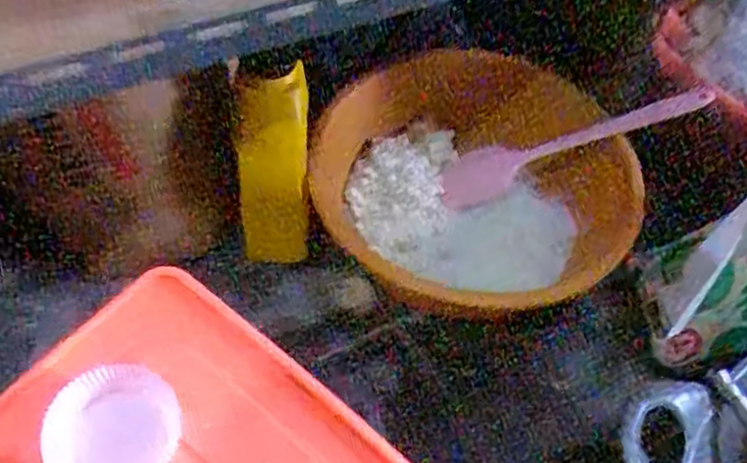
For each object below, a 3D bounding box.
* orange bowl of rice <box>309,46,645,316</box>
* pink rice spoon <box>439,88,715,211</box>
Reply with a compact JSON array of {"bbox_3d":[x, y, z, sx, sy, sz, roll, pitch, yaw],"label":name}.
[{"bbox_3d":[0.091,-0.048,0.701,0.286,0.105,0.246,18,76,3],"label":"orange bowl of rice"},{"bbox_3d":[0.183,-0.084,0.718,0.254,0.018,0.048,-20,53,12],"label":"pink rice spoon"}]

